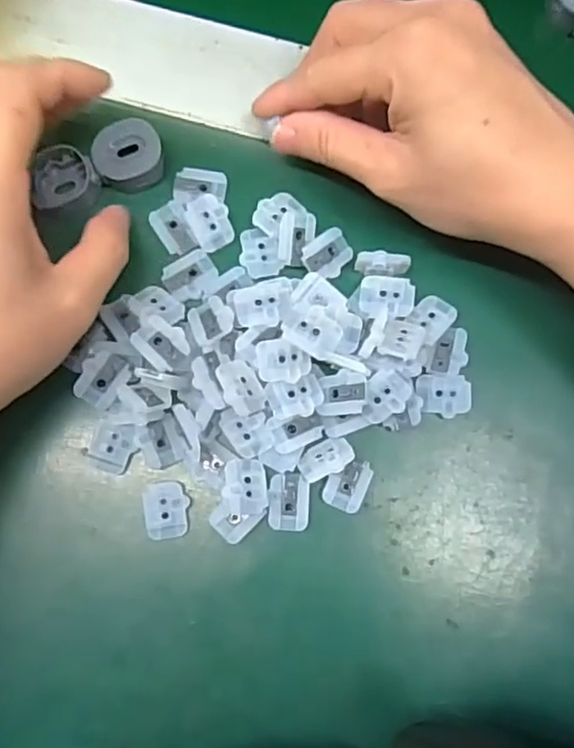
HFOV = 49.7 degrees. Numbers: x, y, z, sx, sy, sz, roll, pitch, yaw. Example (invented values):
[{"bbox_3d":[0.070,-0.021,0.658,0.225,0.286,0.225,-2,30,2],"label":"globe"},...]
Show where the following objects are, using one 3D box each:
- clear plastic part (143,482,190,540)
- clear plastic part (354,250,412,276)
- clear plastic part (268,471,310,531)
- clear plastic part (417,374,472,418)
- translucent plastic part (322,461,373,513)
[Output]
[{"bbox_3d":[-0.047,0.053,0.240,0.016,0.004,0.021,-6,80,-1],"label":"clear plastic part"},{"bbox_3d":[0.039,-0.044,0.252,0.021,0.013,0.008,-2,80,0],"label":"clear plastic part"},{"bbox_3d":[0.001,0.049,0.240,0.016,0.004,0.022,1,80,0],"label":"clear plastic part"},{"bbox_3d":[0.063,0.009,0.247,0.021,0.004,0.016,1,80,0],"label":"clear plastic part"},{"bbox_3d":[0.024,0.043,0.243,0.015,0.004,0.020,25,81,4],"label":"translucent plastic part"}]

